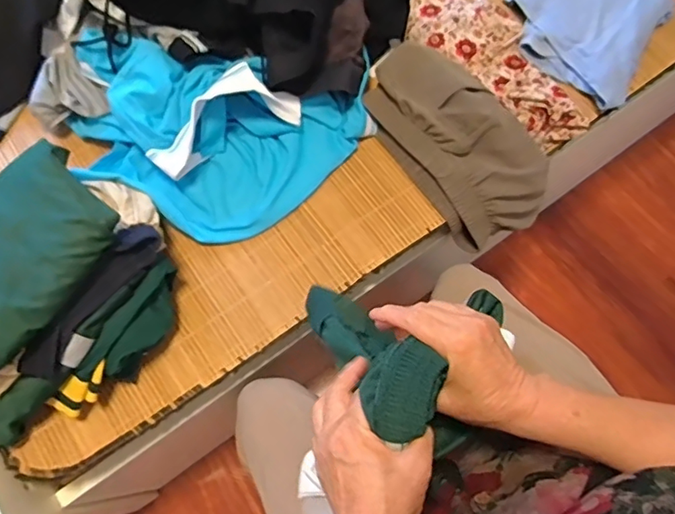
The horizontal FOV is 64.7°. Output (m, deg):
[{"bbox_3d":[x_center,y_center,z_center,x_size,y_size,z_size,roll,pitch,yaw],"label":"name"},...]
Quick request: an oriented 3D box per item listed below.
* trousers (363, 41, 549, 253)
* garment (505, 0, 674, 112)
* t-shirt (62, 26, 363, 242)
[{"bbox_3d":[0.177,-0.166,0.779,0.162,0.133,0.287,-35,73,-9],"label":"trousers"},{"bbox_3d":[0.403,-0.386,0.850,0.240,0.052,0.252,39,77,14],"label":"garment"},{"bbox_3d":[-0.184,-0.173,0.762,0.408,0.121,0.267,15,72,7],"label":"t-shirt"}]

